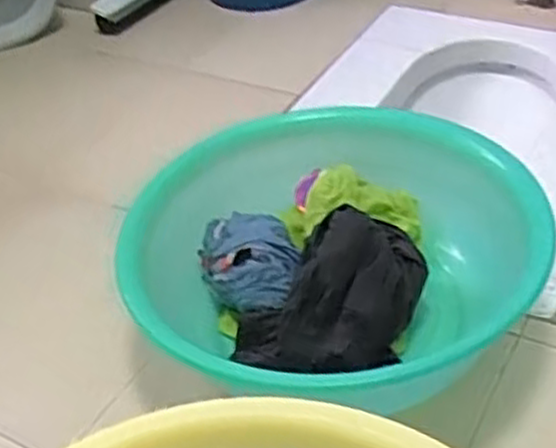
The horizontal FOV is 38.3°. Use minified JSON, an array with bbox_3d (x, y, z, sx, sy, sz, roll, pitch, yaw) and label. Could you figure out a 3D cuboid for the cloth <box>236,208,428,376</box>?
[{"bbox_3d":[0.045,0.052,0.705,0.138,0.102,0.149,13,44,23],"label":"cloth"}]

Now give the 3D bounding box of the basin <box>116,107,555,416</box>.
[{"bbox_3d":[0.053,0.045,0.730,0.339,0.126,0.346,-4,40,3],"label":"basin"}]

